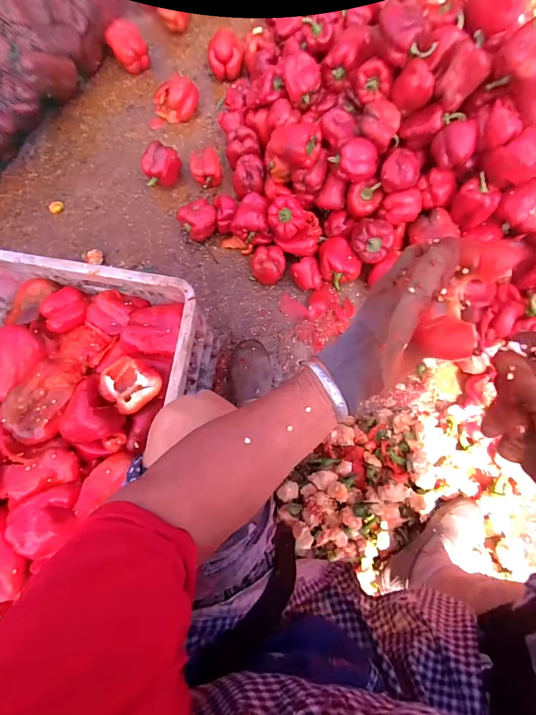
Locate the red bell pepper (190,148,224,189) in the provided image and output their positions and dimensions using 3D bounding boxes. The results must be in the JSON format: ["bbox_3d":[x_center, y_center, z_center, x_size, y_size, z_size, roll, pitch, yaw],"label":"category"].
[{"bbox_3d":[-0.152,-0.467,0.888,0.071,0.065,0.088,-12,77,-2],"label":"red bell pepper"}]

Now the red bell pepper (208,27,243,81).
[{"bbox_3d":[-0.112,-0.809,0.963,0.096,0.084,0.128,-6,77,-1],"label":"red bell pepper"}]

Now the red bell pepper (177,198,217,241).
[{"bbox_3d":[-0.161,-0.322,0.848,0.080,0.075,0.078,-40,80,-8],"label":"red bell pepper"}]

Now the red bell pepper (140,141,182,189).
[{"bbox_3d":[-0.259,-0.461,0.877,0.080,0.089,0.078,0,77,0],"label":"red bell pepper"}]

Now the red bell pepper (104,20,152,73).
[{"bbox_3d":[-0.379,-0.839,0.978,0.089,0.072,0.120,-25,78,-5],"label":"red bell pepper"}]

